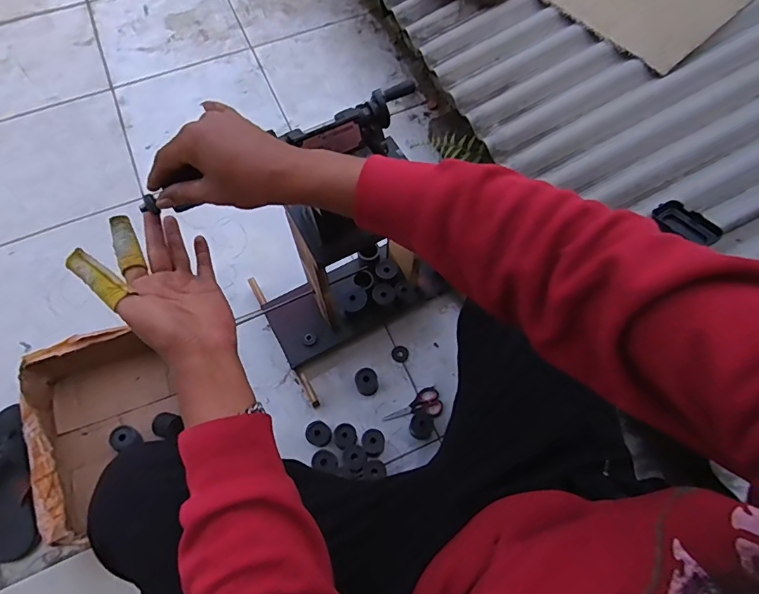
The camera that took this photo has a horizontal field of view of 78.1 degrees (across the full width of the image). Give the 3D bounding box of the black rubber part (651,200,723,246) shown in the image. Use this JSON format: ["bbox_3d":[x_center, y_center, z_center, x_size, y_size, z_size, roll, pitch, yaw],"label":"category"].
[{"bbox_3d":[0.536,-0.128,0.819,0.019,0.048,0.109,-12,47,-33],"label":"black rubber part"}]

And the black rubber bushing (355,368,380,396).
[{"bbox_3d":[-0.023,0.169,0.931,0.048,0.050,0.047,-23,69,-10],"label":"black rubber bushing"}]

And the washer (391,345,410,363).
[{"bbox_3d":[0.044,0.120,0.986,0.036,0.004,0.037,0,67,-1],"label":"washer"}]

